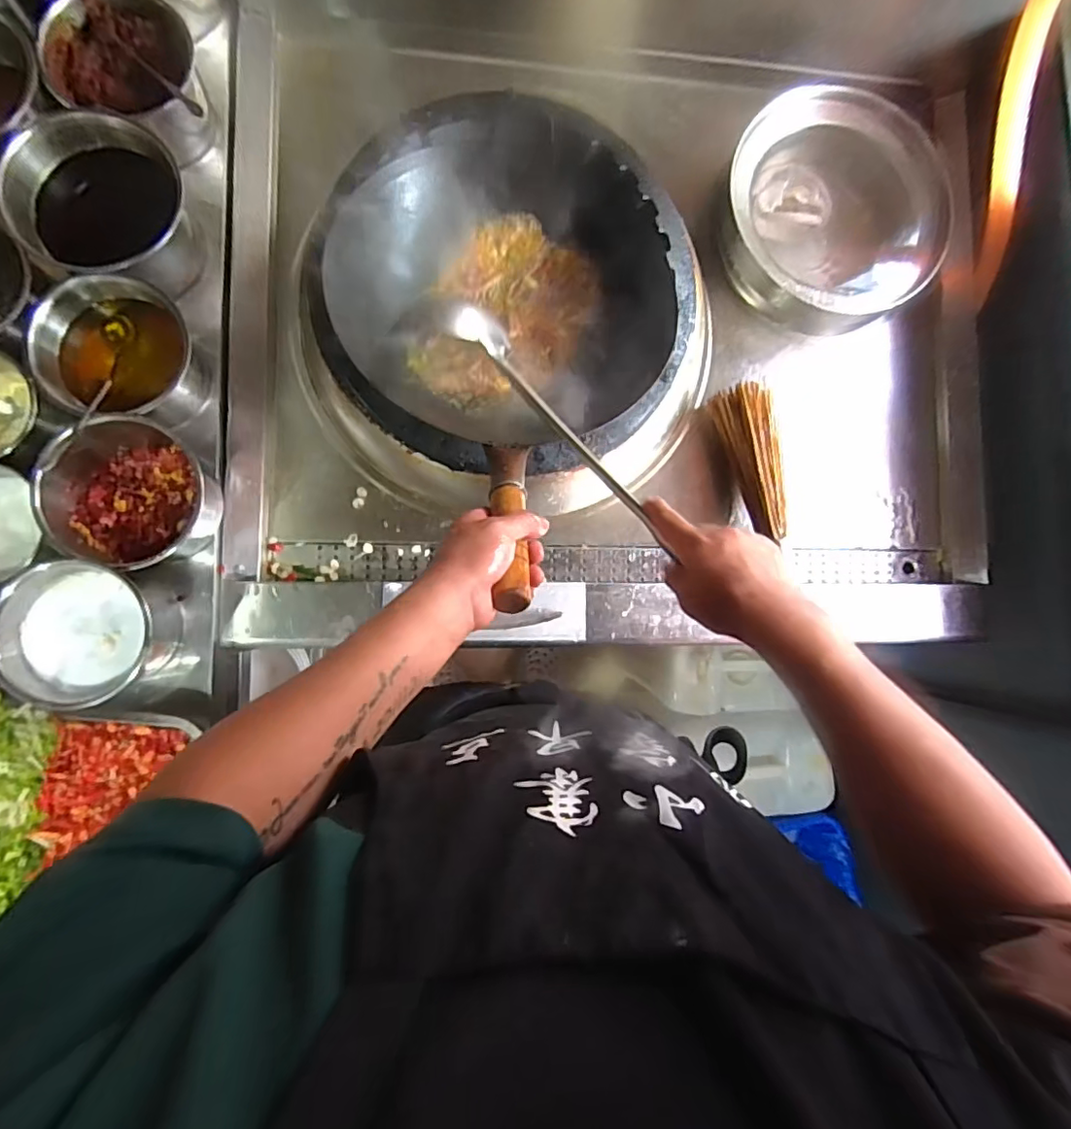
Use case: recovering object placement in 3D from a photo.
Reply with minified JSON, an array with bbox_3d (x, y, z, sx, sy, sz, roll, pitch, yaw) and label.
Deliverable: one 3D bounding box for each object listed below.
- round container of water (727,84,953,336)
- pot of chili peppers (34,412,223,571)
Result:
[{"bbox_3d":[0.413,-0.481,0.798,0.334,0.118,0.291,15,85,-5],"label":"round container of water"},{"bbox_3d":[-0.432,-0.075,0.606,0.148,0.102,0.145,0,86,-6],"label":"pot of chili peppers"}]

